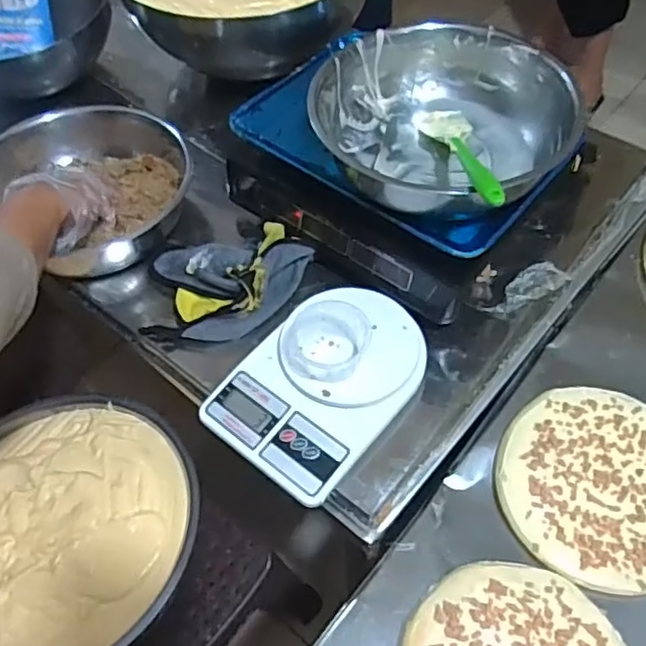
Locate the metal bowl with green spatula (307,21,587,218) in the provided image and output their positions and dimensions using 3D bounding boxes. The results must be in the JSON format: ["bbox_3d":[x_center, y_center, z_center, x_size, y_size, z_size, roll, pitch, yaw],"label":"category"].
[{"bbox_3d":[0.127,-0.211,0.669,0.218,0.100,0.245,-40,63,-21],"label":"metal bowl with green spatula"}]

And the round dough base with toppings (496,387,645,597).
[{"bbox_3d":[0.277,0.160,0.646,0.194,0.019,0.198,-2,56,2],"label":"round dough base with toppings"}]

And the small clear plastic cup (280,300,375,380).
[{"bbox_3d":[0.002,0.018,0.628,0.082,0.043,0.068,8,57,8],"label":"small clear plastic cup"}]

